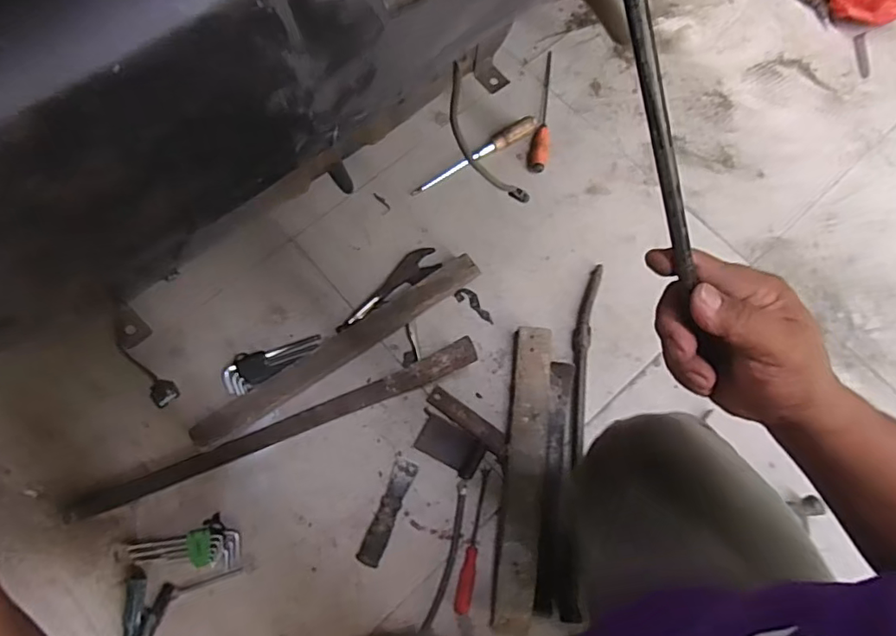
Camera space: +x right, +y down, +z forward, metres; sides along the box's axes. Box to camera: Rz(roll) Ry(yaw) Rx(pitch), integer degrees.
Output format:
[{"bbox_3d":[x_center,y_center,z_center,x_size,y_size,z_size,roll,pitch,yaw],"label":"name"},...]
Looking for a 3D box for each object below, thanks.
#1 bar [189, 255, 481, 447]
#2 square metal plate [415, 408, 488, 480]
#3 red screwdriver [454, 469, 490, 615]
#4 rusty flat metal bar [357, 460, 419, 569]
[{"bbox_3d":[-0.181,0.053,0.917,0.544,0.033,0.055,-34,76,-9],"label":"bar"},{"bbox_3d":[0.001,0.209,0.884,0.114,0.008,0.062,32,76,9],"label":"square metal plate"},{"bbox_3d":[0.041,0.343,0.832,0.023,0.018,0.209,11,74,4],"label":"red screwdriver"},{"bbox_3d":[-0.094,0.303,0.844,0.036,0.021,0.162,20,75,6],"label":"rusty flat metal bar"}]

